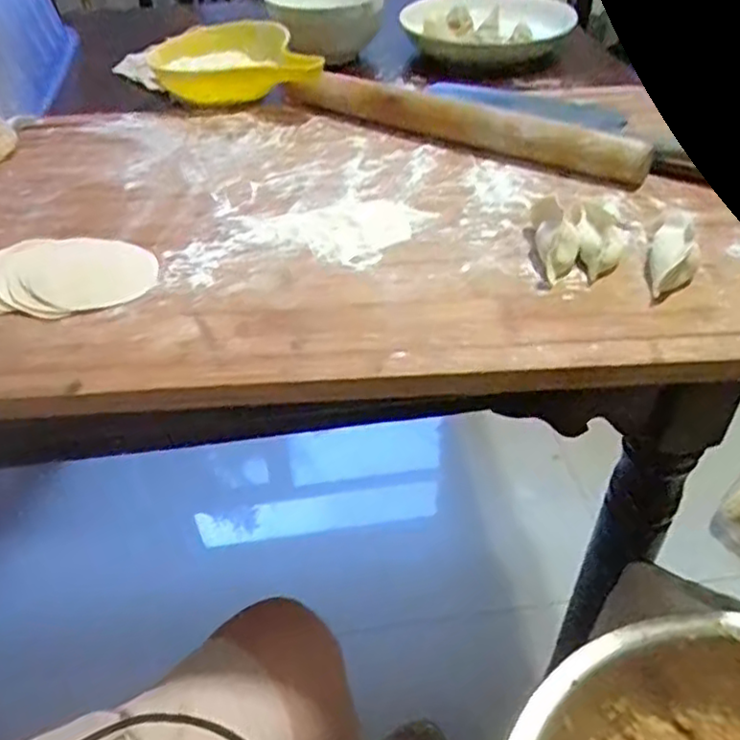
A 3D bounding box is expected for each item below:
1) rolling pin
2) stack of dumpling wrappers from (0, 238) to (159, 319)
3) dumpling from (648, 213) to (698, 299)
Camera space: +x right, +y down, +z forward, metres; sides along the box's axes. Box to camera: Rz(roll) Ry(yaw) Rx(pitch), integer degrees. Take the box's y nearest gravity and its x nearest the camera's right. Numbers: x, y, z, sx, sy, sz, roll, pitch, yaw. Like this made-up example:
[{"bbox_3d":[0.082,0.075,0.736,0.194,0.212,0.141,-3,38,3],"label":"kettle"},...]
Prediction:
[{"bbox_3d":[0.068,-0.205,0.550,0.316,0.035,0.028,22,49,23],"label":"rolling pin"},{"bbox_3d":[-0.205,-0.062,0.434,0.128,0.010,0.075,1,44,3],"label":"stack of dumpling wrappers"},{"bbox_3d":[0.184,-0.069,0.403,0.027,0.029,0.054,19,48,21],"label":"dumpling"}]

